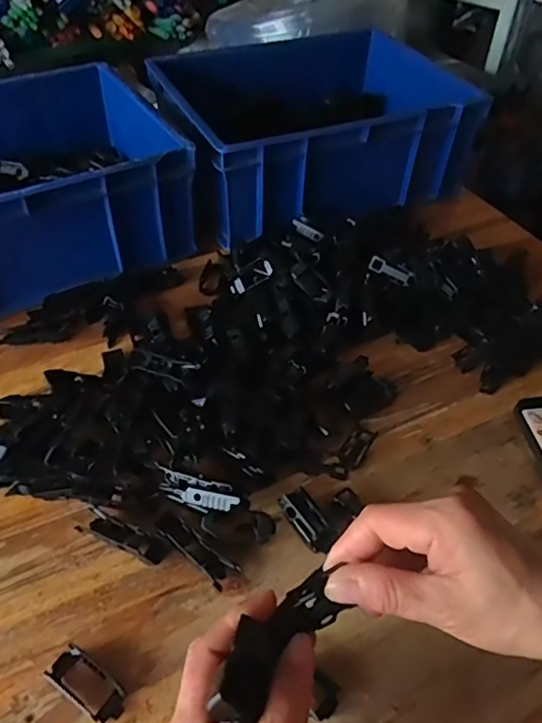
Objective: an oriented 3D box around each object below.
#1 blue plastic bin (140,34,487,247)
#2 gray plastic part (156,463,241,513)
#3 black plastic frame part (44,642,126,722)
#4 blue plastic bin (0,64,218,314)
[{"bbox_3d":[0.047,-0.289,0.691,0.323,0.116,0.251,-19,50,-18],"label":"blue plastic bin"},{"bbox_3d":[-0.053,0.094,0.401,0.065,0.020,0.018,9,44,29],"label":"gray plastic part"},{"bbox_3d":[-0.108,0.191,0.331,0.051,0.010,0.023,27,51,22],"label":"black plastic frame part"},{"bbox_3d":[-0.278,-0.177,0.596,0.330,0.130,0.252,-23,51,-22],"label":"blue plastic bin"}]

